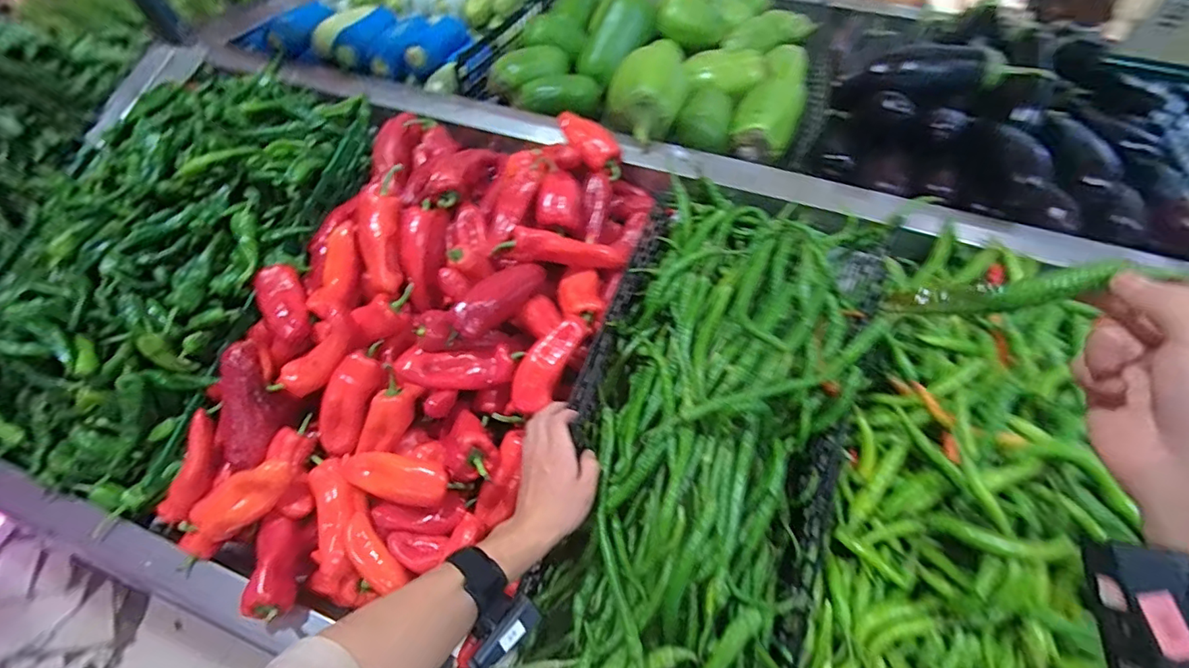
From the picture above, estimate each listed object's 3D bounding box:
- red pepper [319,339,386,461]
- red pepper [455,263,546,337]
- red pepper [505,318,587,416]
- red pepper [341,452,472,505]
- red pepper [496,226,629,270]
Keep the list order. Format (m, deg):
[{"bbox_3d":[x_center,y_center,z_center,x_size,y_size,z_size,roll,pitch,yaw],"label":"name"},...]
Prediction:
[{"bbox_3d":[-0.311,0.084,0.647,0.060,0.043,0.151,21,93,12],"label":"red pepper"},{"bbox_3d":[-0.124,-0.046,0.656,0.054,0.057,0.145,36,54,19],"label":"red pepper"},{"bbox_3d":[-0.057,0.043,0.633,0.051,0.051,0.136,35,90,18],"label":"red pepper"},{"bbox_3d":[-0.240,0.170,0.605,0.152,0.035,0.050,12,63,8],"label":"red pepper"},{"bbox_3d":[-0.044,-0.112,0.678,0.168,0.047,0.035,6,61,-10],"label":"red pepper"}]

